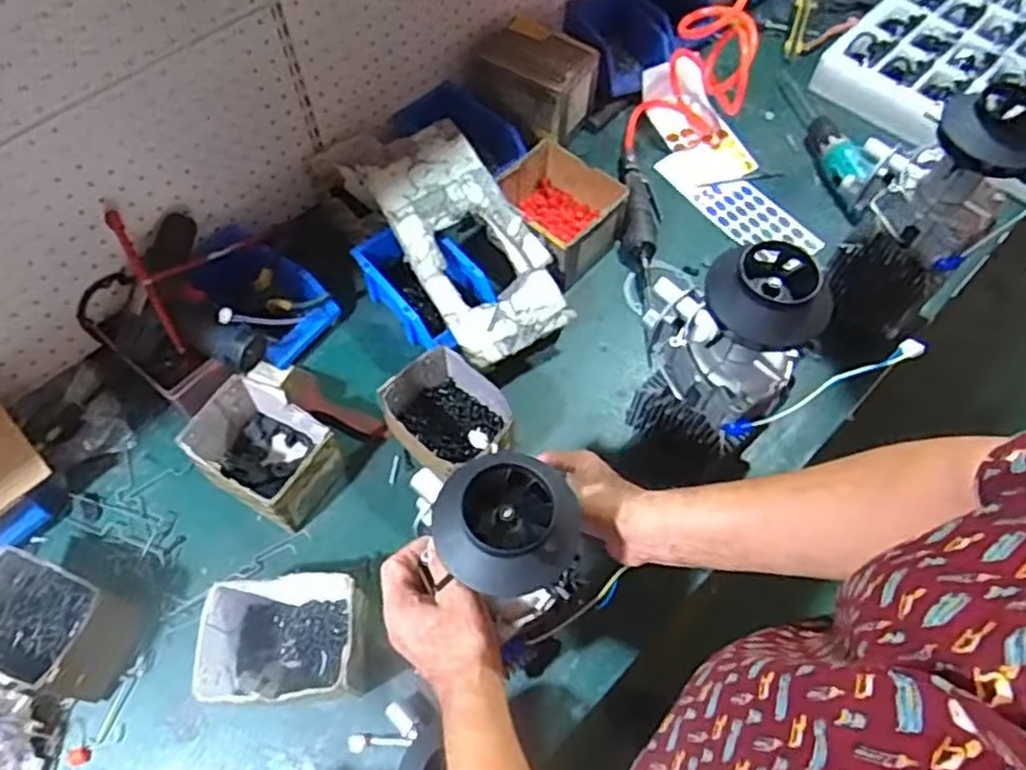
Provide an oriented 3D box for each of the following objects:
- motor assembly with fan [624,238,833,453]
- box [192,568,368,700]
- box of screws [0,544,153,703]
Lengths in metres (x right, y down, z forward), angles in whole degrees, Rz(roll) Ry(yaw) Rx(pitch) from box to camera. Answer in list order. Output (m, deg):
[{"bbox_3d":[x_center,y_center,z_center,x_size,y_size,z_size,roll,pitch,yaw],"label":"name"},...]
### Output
[{"bbox_3d":[0.199,-0.004,0.755,0.146,0.340,0.114,20,62,11],"label":"motor assembly with fan"},{"bbox_3d":[-0.227,0.262,0.736,0.156,0.099,0.118,-5,60,-3],"label":"box"},{"bbox_3d":[-0.469,0.247,0.734,0.151,0.089,0.106,19,62,10],"label":"box of screws"}]

